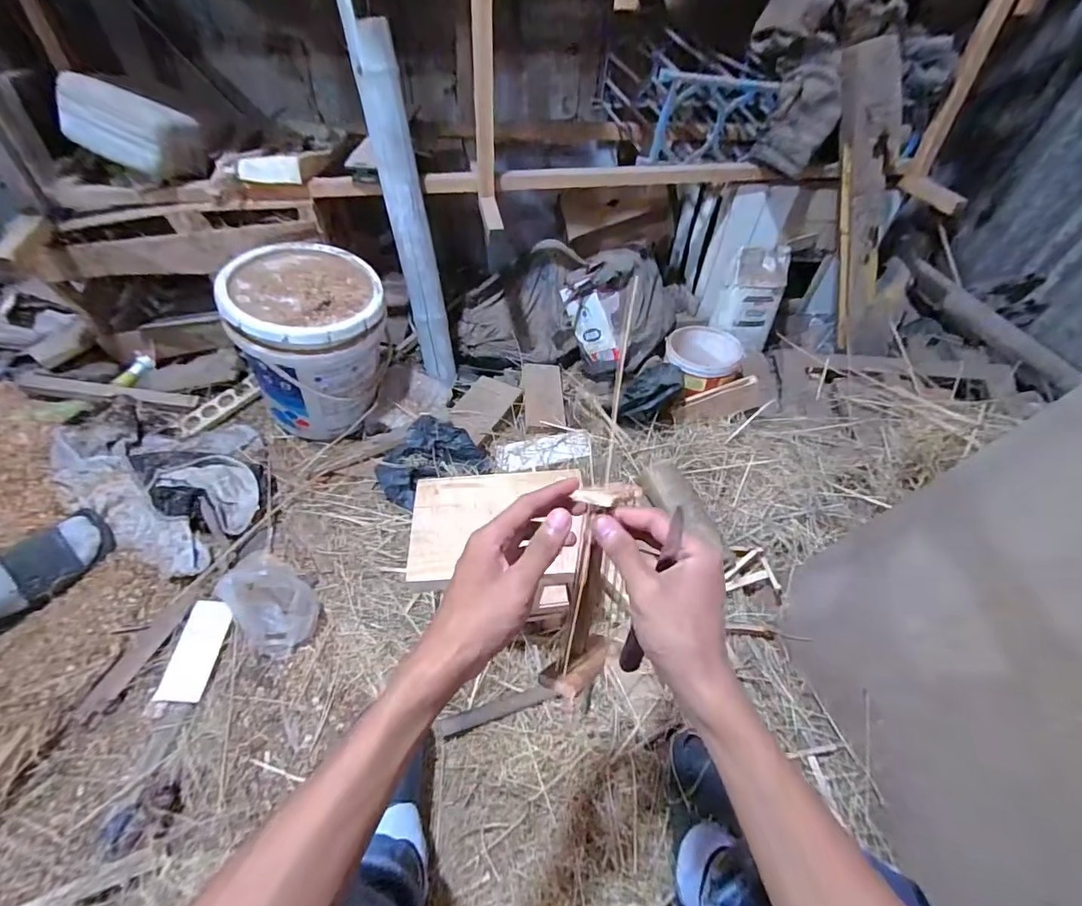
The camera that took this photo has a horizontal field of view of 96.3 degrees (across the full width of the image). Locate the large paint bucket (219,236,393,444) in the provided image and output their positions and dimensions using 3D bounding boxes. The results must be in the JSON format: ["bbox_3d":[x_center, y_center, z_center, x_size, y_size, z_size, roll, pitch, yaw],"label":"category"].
[{"bbox_3d":[-0.494,-0.248,1.088,0.291,0.313,0.310,1,48,-1],"label":"large paint bucket"}]

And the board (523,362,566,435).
[{"bbox_3d":[0.009,-0.141,1.259,0.100,0.025,0.206,-2,67,-3],"label":"board"}]

